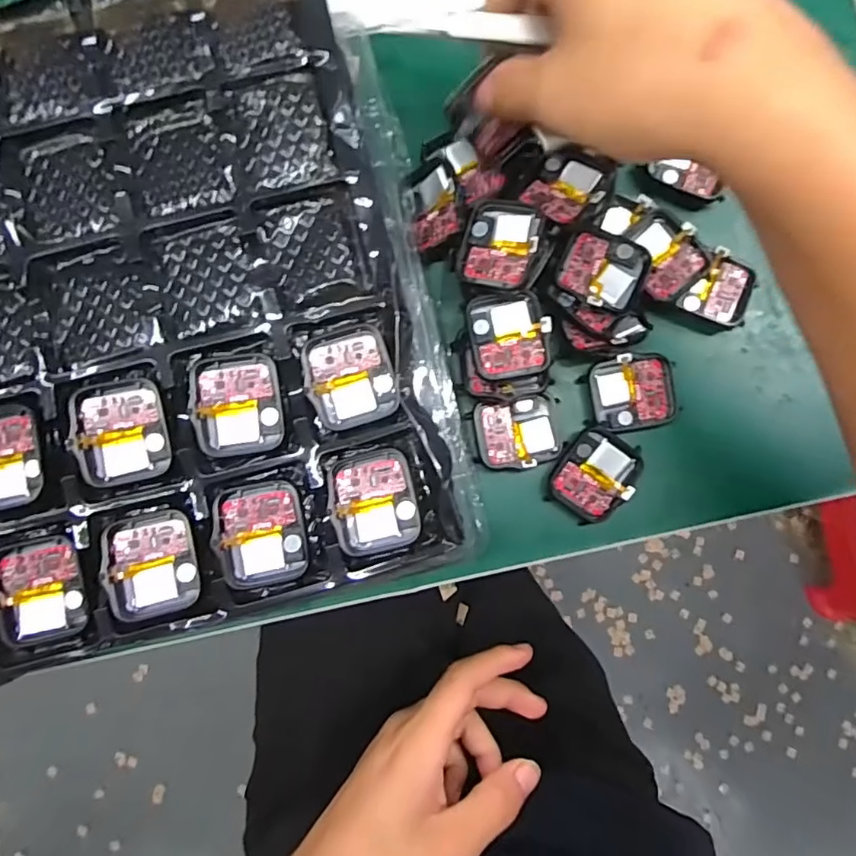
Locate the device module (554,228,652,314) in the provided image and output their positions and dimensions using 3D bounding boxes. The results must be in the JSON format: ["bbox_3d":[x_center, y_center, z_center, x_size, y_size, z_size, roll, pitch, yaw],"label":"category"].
[{"bbox_3d":[0.085,-0.077,0.274,0.043,0.010,0.036,20,85,0],"label":"device module"}]

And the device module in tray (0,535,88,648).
[{"bbox_3d":[-0.162,0.068,0.231,0.034,0.006,0.042,-7,85,-3],"label":"device module in tray"}]

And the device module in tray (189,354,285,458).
[{"bbox_3d":[-0.081,-0.011,0.236,0.036,0.004,0.042,-7,84,-7],"label":"device module in tray"}]

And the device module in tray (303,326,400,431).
[{"bbox_3d":[-0.034,-0.023,0.241,0.036,0.007,0.041,-18,86,-3],"label":"device module in tray"}]

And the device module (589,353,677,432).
[{"bbox_3d":[0.106,-0.018,0.286,0.041,0.011,0.036,-9,85,-3],"label":"device module"}]

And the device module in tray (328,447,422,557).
[{"bbox_3d":[-0.024,0.031,0.237,0.036,0.011,0.043,-14,86,-3],"label":"device module in tray"}]

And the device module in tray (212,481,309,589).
[{"bbox_3d":[-0.070,0.045,0.234,0.036,0.007,0.044,-8,85,-3],"label":"device module in tray"}]

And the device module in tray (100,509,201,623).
[{"bbox_3d":[-0.116,0.057,0.233,0.035,0.008,0.042,-10,86,-3],"label":"device module in tray"}]

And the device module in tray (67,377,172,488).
[{"bbox_3d":[-0.127,0.001,0.231,0.035,0.007,0.041,-15,86,-3],"label":"device module in tray"}]

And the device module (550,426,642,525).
[{"bbox_3d":[0.085,0.024,0.282,0.037,0.012,0.042,32,85,1],"label":"device module"}]

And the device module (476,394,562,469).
[{"bbox_3d":[0.045,0.003,0.282,0.041,0.006,0.034,-8,85,-3],"label":"device module"}]

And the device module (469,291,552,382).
[{"bbox_3d":[0.039,-0.045,0.265,0.037,0.006,0.040,-6,85,-3],"label":"device module"}]

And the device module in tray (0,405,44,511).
[{"bbox_3d":[-0.177,0.012,0.229,0.034,0.007,0.042,-15,86,-3],"label":"device module in tray"}]

